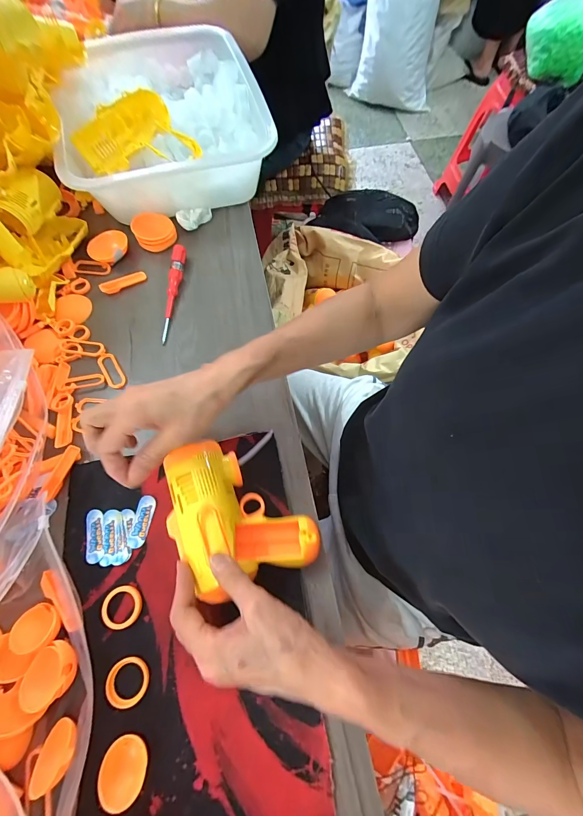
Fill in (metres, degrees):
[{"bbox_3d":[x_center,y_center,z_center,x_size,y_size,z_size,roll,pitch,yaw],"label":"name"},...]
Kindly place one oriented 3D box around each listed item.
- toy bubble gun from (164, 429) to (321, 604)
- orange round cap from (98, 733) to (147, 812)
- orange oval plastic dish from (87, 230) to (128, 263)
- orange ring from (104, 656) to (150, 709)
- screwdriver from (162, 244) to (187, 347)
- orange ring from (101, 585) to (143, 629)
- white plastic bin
[{"bbox_3d":[-0.052,0.094,0.303,0.119,0.042,0.138,-22,70,-11],"label":"toy bubble gun"},{"bbox_3d":[-0.135,0.291,0.255,0.034,0.013,0.041,12,69,4],"label":"orange round cap"},{"bbox_3d":[-0.268,-0.236,0.466,0.057,0.022,0.054,-23,71,-9],"label":"orange oval plastic dish"},{"bbox_3d":[-0.145,0.242,0.281,0.037,0.006,0.034,0,69,0],"label":"orange ring"},{"bbox_3d":[-0.166,-0.164,0.443,0.016,0.020,0.157,3,69,1],"label":"screwdriver"},{"bbox_3d":[-0.161,0.189,0.302,0.036,0.004,0.035,0,69,0],"label":"orange ring"},{"bbox_3d":[-0.204,-0.477,0.520,0.282,0.108,0.399,-14,70,-6],"label":"white plastic bin"}]

